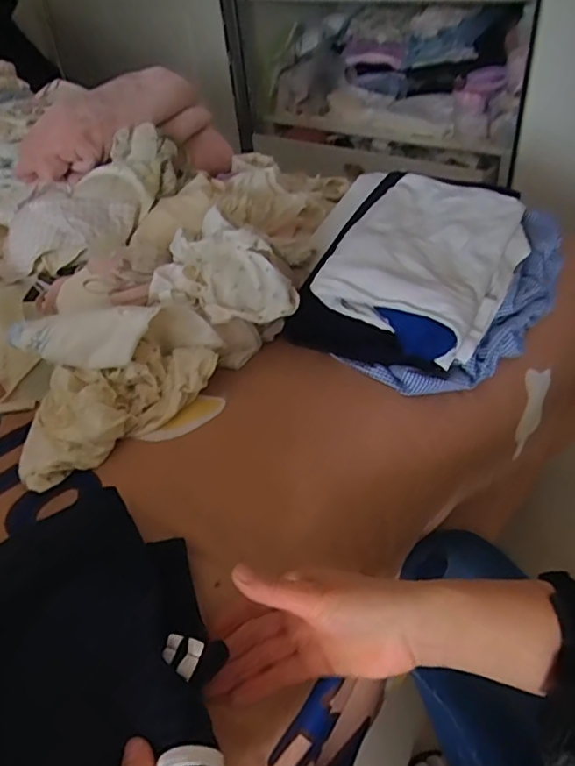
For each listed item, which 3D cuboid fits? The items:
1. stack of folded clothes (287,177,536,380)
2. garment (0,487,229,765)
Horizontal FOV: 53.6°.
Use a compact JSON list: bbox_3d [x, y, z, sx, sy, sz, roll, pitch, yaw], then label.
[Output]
[{"bbox_3d":[0.143,-0.133,0.653,0.214,0.096,0.252,15,45,24],"label":"stack of folded clothes"},{"bbox_3d":[-0.149,0.180,0.368,0.183,0.044,0.267,-28,45,-23],"label":"garment"}]

